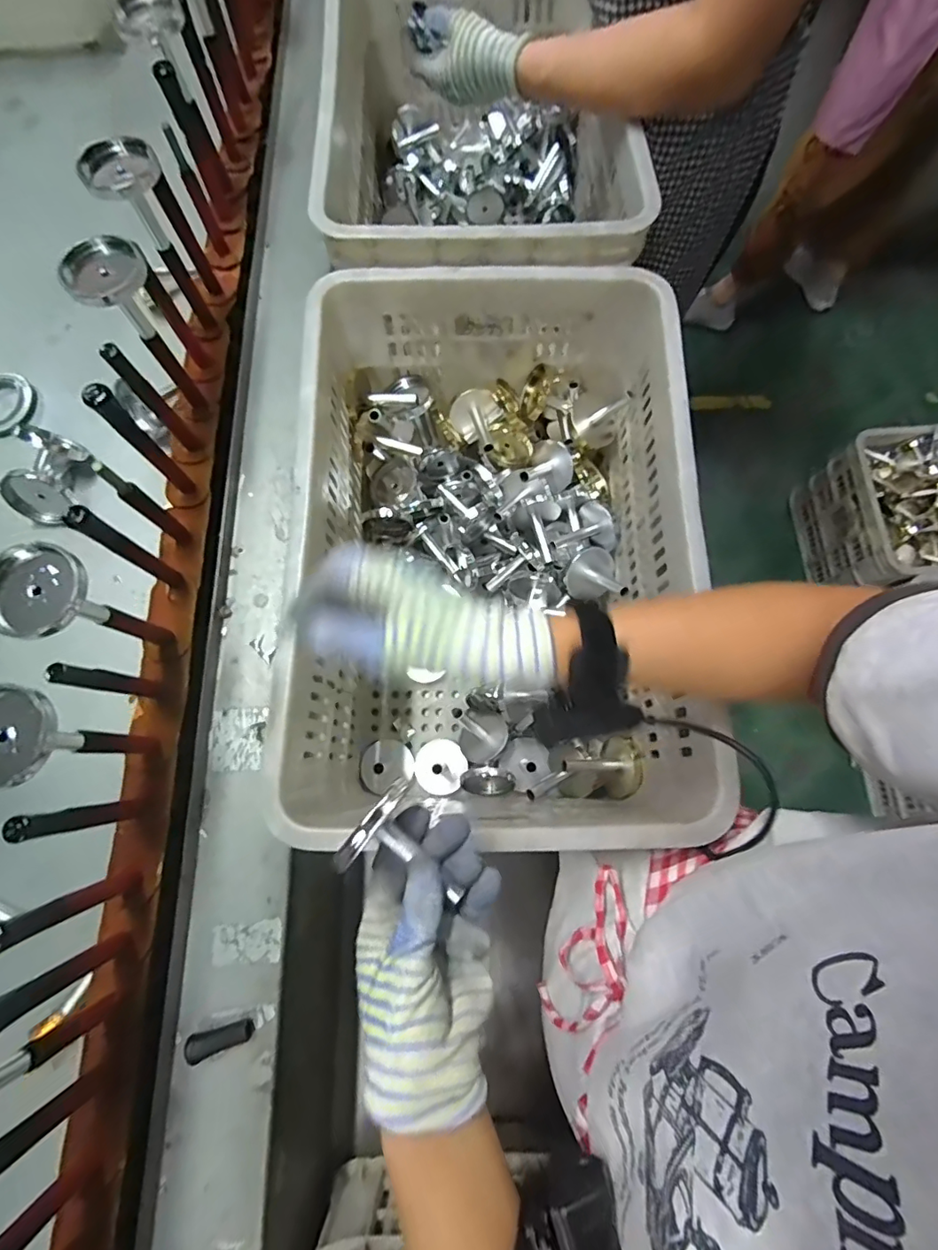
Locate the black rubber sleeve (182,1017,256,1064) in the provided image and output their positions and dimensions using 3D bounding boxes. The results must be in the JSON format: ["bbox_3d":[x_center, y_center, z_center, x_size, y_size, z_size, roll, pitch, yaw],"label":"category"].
[{"bbox_3d":[-0.214,0.356,0.449,0.056,0.014,0.021,-22,75,-4],"label":"black rubber sleeve"}]

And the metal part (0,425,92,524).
[{"bbox_3d":[-0.463,-0.167,0.572,0.071,0.049,0.099,17,76,6],"label":"metal part"}]

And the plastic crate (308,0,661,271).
[{"bbox_3d":[0.011,-0.631,0.723,0.346,0.264,0.550,-2,75,1],"label":"plastic crate"}]

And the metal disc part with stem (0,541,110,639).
[{"bbox_3d":[-0.306,-0.019,0.383,0.068,0.075,0.063,0,75,1],"label":"metal disc part with stem"}]

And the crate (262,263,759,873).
[{"bbox_3d":[0.025,-0.087,0.593,0.349,0.283,0.574,0,75,2],"label":"crate"}]

